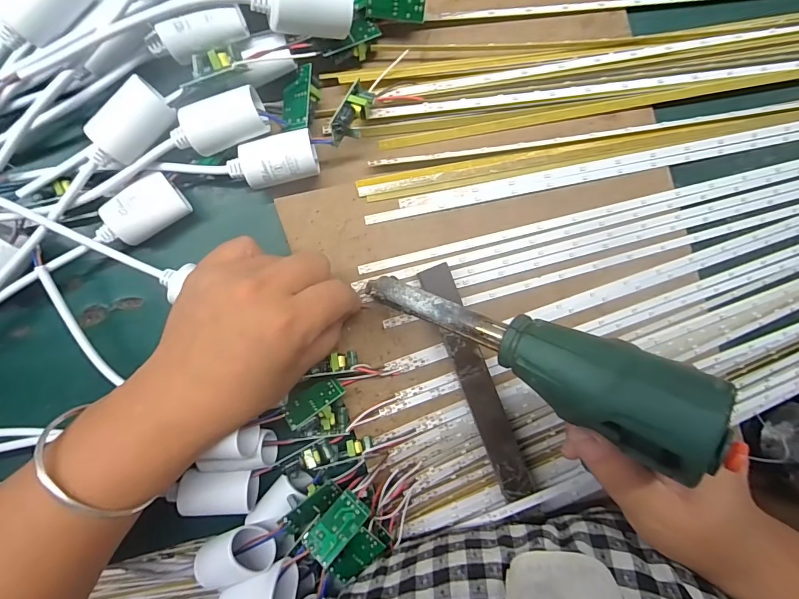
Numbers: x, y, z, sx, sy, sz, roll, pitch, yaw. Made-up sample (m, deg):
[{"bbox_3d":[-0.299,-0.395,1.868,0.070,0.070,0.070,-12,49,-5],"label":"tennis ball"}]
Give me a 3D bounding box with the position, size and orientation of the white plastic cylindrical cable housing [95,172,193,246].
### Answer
[{"bbox_3d":[-0.159,-0.052,0.251,0.052,0.023,0.031,-38,98,-15],"label":"white plastic cylindrical cable housing"}]

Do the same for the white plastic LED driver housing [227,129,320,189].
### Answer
[{"bbox_3d":[-0.075,-0.083,0.251,0.049,0.028,0.025,-14,95,-3],"label":"white plastic LED driver housing"}]

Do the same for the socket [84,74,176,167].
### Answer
[{"bbox_3d":[-0.153,-0.097,0.232,0.052,0.021,0.025,-43,96,0],"label":"socket"}]

